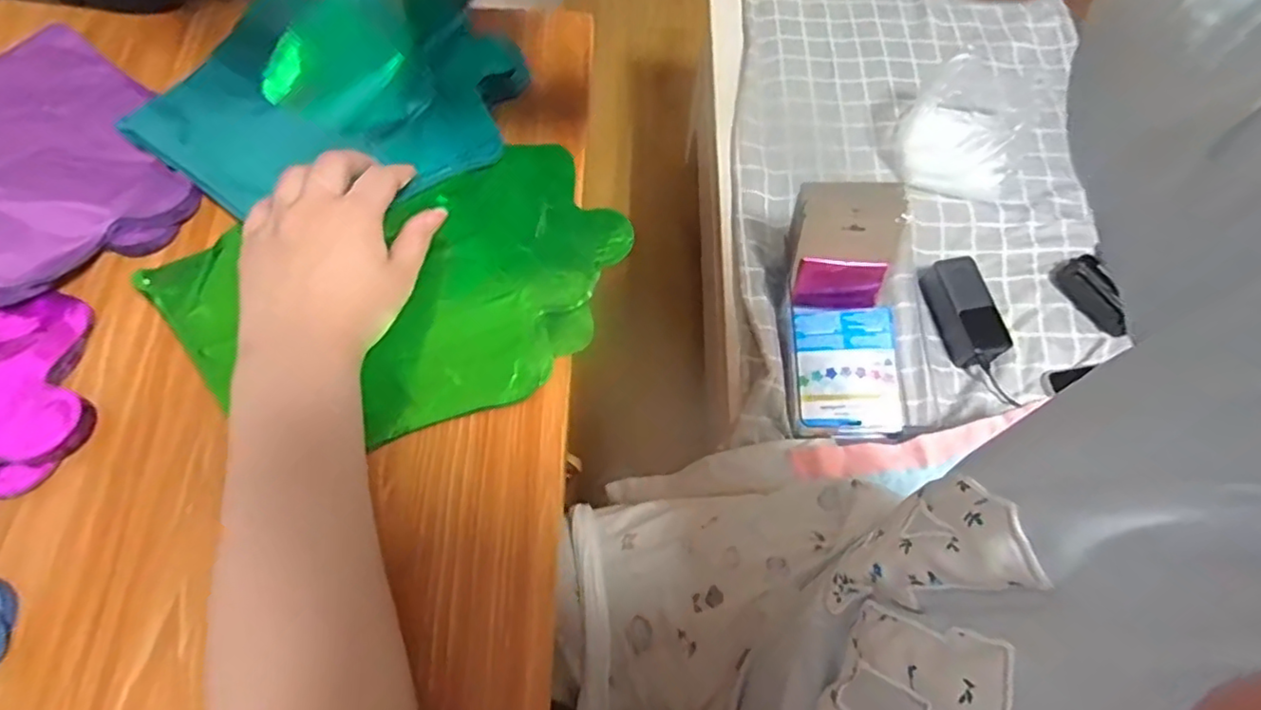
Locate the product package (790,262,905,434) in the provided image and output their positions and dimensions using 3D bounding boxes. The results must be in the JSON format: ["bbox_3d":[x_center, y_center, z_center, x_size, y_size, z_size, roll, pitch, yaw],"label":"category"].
[{"bbox_3d":[0.253,-0.009,0.725,0.131,0.061,0.205,3,66,0],"label":"product package"}]

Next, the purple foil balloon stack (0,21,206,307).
[{"bbox_3d":[-0.439,-0.119,0.424,0.219,0.017,0.228,-36,73,-17],"label":"purple foil balloon stack"}]

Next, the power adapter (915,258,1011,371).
[{"bbox_3d":[0.414,-0.056,0.785,0.059,0.040,0.147,-12,67,-7],"label":"power adapter"}]

